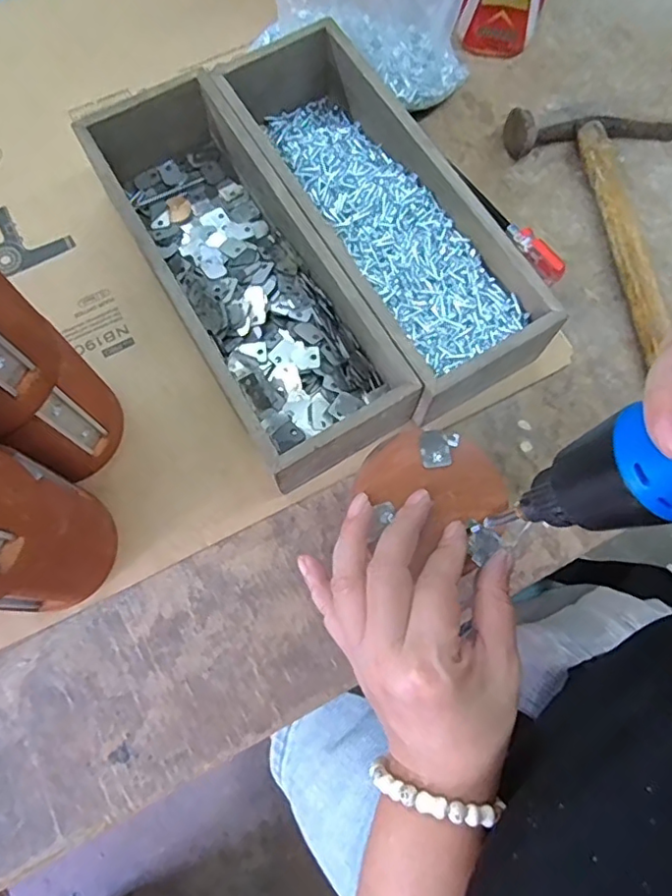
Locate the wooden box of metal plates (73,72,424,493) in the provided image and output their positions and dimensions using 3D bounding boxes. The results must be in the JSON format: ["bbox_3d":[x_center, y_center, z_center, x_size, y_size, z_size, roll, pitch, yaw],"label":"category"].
[{"bbox_3d":[-0.065,-0.119,0.391,0.098,0.070,0.302,-30,78,-9],"label":"wooden box of metal plates"}]

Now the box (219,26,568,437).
[{"bbox_3d":[0.026,-0.164,0.406,0.107,0.075,0.302,-27,77,-8],"label":"box"}]

